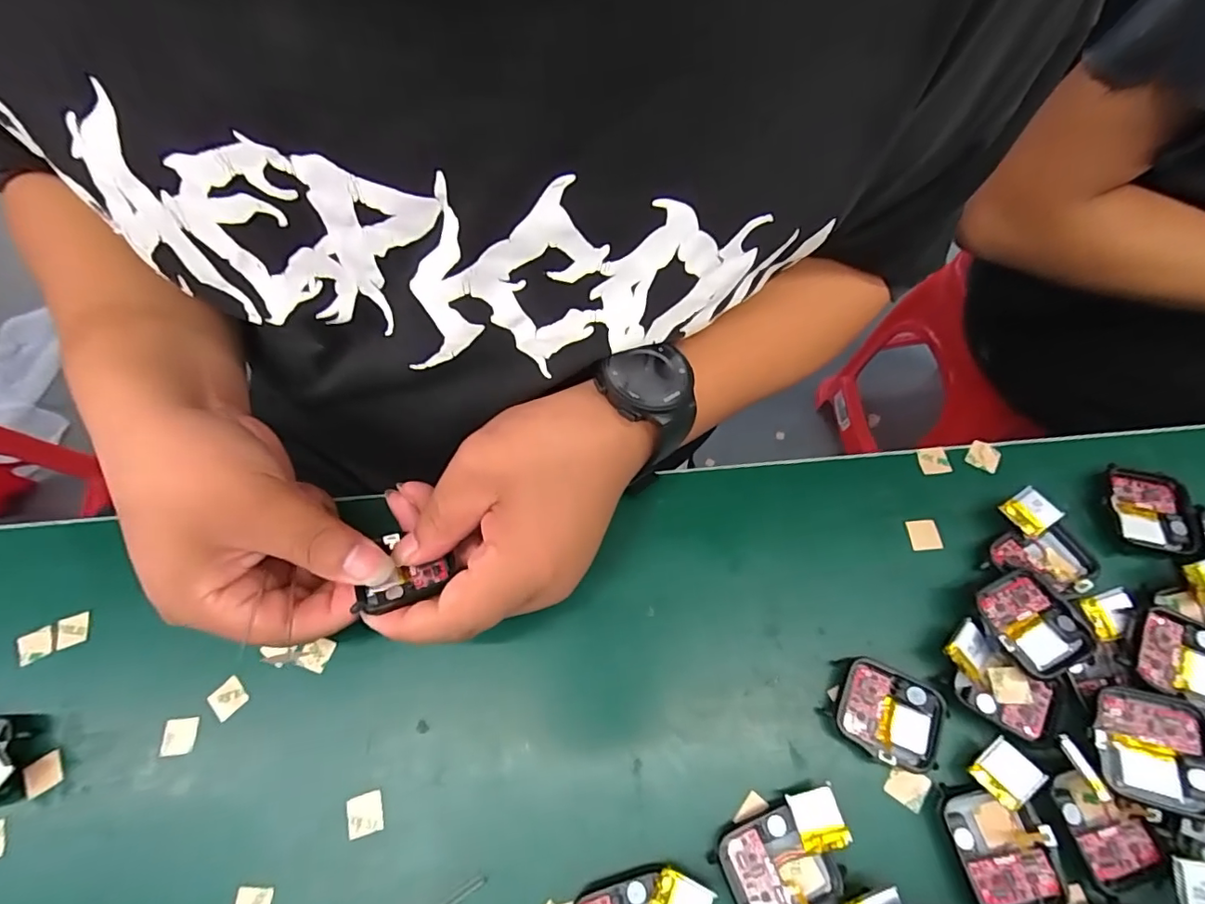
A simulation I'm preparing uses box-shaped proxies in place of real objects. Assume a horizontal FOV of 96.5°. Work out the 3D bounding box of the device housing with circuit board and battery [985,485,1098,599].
[{"bbox_3d":[0.213,0.049,0.265,0.043,0.019,0.047,-36,68,-13],"label":"device housing with circuit board and battery"}]

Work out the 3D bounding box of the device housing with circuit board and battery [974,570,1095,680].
[{"bbox_3d":[0.195,0.081,0.248,0.035,0.014,0.044,-22,66,-7],"label":"device housing with circuit board and battery"}]

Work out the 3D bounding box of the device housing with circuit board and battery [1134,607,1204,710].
[{"bbox_3d":[0.253,0.090,0.232,0.039,0.010,0.035,20,67,12],"label":"device housing with circuit board and battery"}]

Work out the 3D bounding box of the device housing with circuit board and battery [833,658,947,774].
[{"bbox_3d":[0.128,0.118,0.241,0.043,0.014,0.037,25,68,14],"label":"device housing with circuit board and battery"}]

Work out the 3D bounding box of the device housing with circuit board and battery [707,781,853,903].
[{"bbox_3d":[0.075,0.166,0.219,0.055,0.018,0.037,-25,66,-9],"label":"device housing with circuit board and battery"}]

